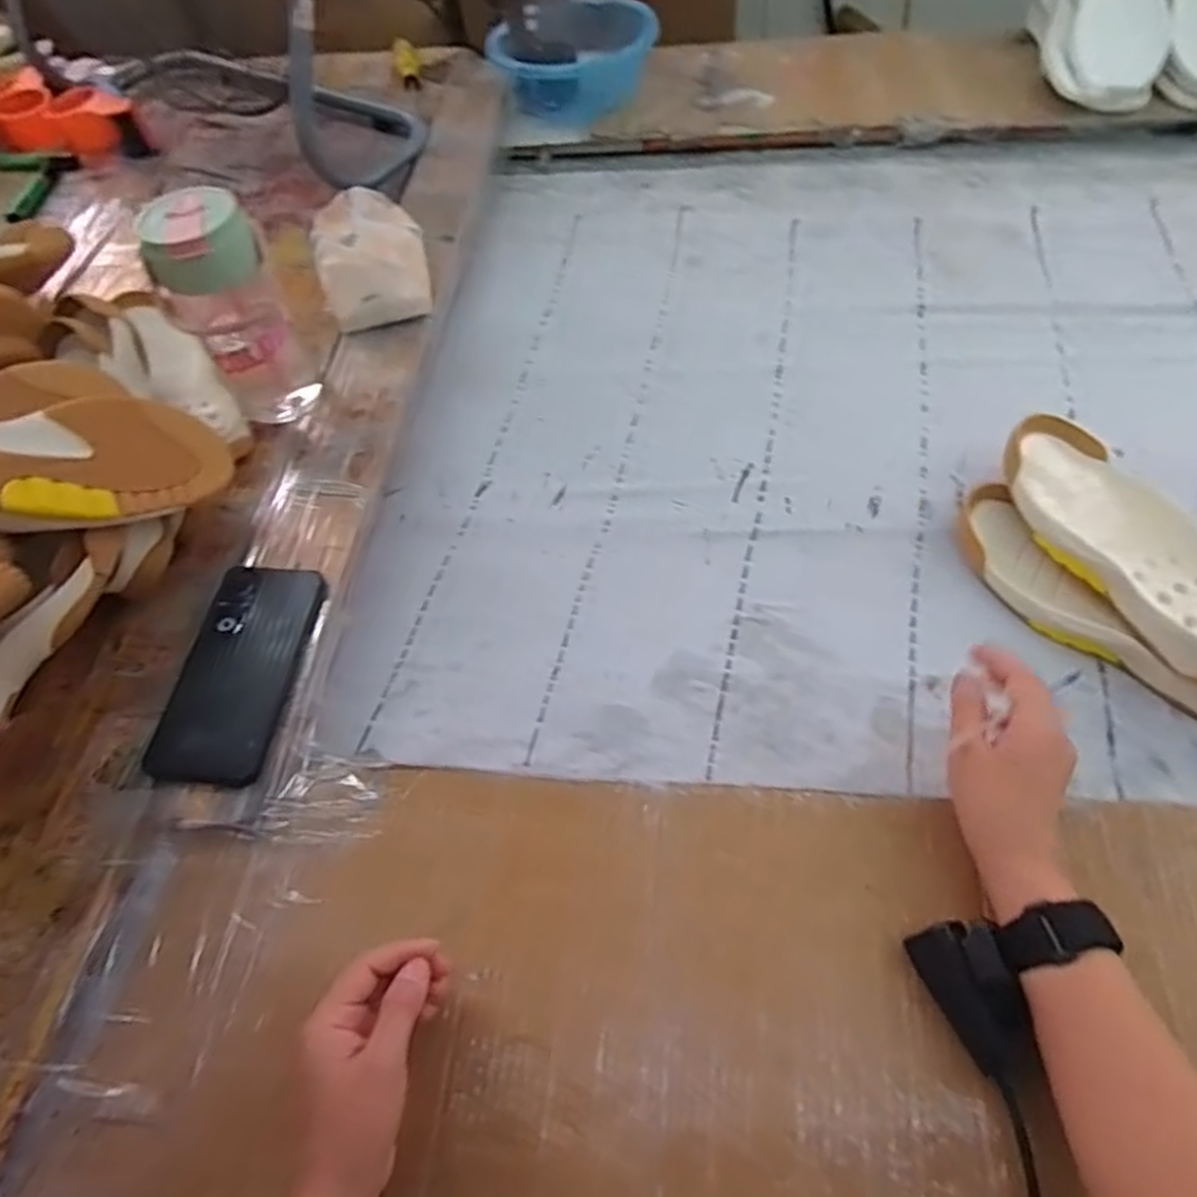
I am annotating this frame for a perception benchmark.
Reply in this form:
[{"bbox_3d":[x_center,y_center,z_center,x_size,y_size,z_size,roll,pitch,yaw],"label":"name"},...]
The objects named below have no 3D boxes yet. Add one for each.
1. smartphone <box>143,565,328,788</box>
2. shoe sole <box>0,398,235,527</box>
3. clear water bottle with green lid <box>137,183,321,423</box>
[{"bbox_3d":[-0.261,0.049,0.555,0.084,0.015,0.167,4,55,7],"label":"smartphone"},{"bbox_3d":[-0.380,-0.094,0.517,0.250,0.054,0.092,-14,49,-43],"label":"shoe sole"},{"bbox_3d":[-0.311,-0.246,0.670,0.091,0.185,0.069,-22,58,-8],"label":"clear water bottle with green lid"}]

